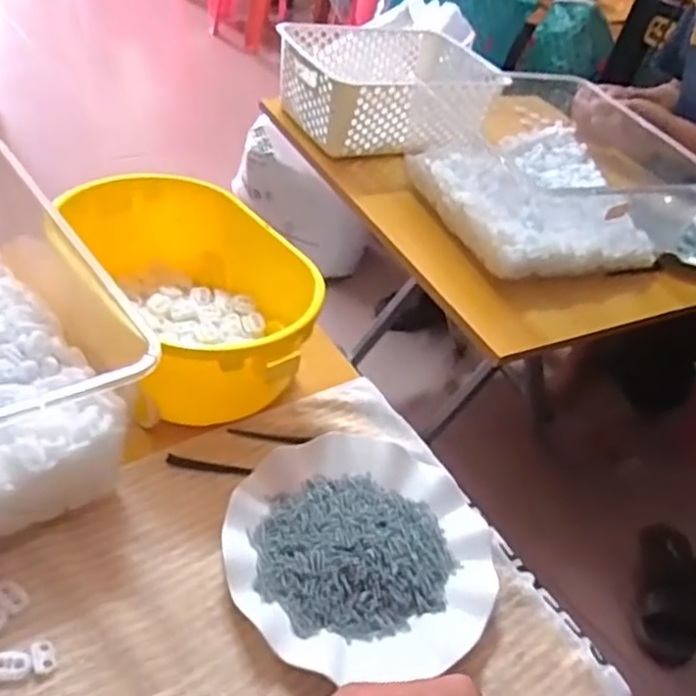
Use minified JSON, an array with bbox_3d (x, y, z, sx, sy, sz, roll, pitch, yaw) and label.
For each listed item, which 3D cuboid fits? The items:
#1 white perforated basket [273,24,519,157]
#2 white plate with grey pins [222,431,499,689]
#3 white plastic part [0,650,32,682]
[{"bbox_3d":[0.062,-0.383,1.000,0.303,0.099,0.229,-11,47,-27],"label":"white perforated basket"},{"bbox_3d":[0.011,0.132,0.464,0.180,0.020,0.175,9,41,-8],"label":"white plate with grey pins"},{"bbox_3d":[-0.188,0.176,0.376,0.022,0.004,0.016,4,42,-14],"label":"white plastic part"}]

